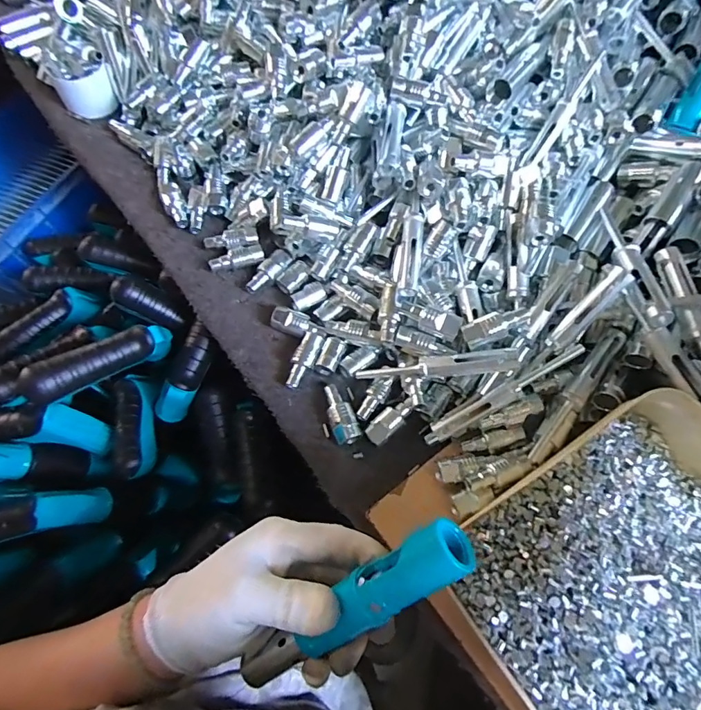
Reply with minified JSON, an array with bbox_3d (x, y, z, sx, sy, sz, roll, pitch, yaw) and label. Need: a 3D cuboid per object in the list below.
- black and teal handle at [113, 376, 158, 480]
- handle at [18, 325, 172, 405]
[{"bbox_3d":[-0.225,0.071,0.466,0.035,0.029,0.113,-14,68,-9],"label":"black and teal handle"},{"bbox_3d":[-0.220,0.006,0.401,0.125,0.041,0.027,-30,70,-33],"label":"handle"}]

